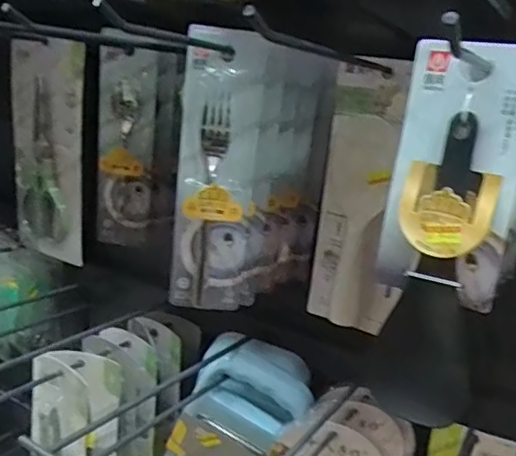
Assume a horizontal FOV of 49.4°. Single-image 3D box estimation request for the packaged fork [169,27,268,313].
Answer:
[{"bbox_3d":[-0.035,-0.044,0.490,0.065,0.237,0.029,6,15,0],"label":"packaged fork"}]

